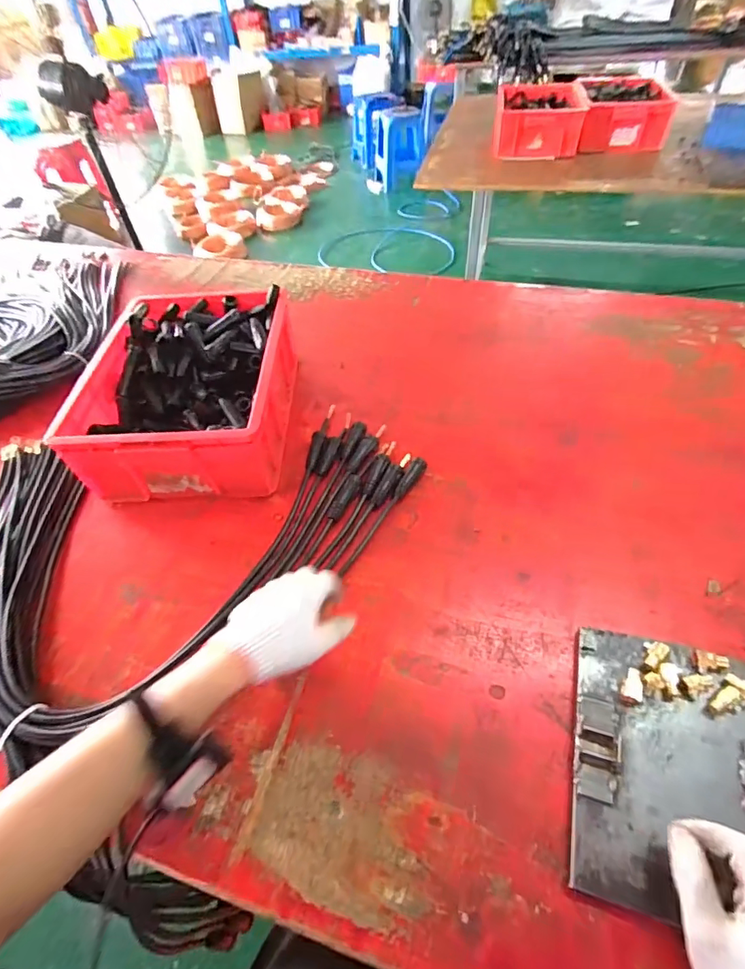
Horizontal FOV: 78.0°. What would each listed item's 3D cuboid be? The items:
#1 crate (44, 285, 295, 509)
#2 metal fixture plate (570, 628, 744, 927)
[{"bbox_3d":[-0.305,-0.163,0.811,0.302,0.157,0.385,-2,51,5],"label":"crate"},{"bbox_3d":[0.306,0.283,0.463,0.189,0.016,0.250,11,54,14],"label":"metal fixture plate"}]

